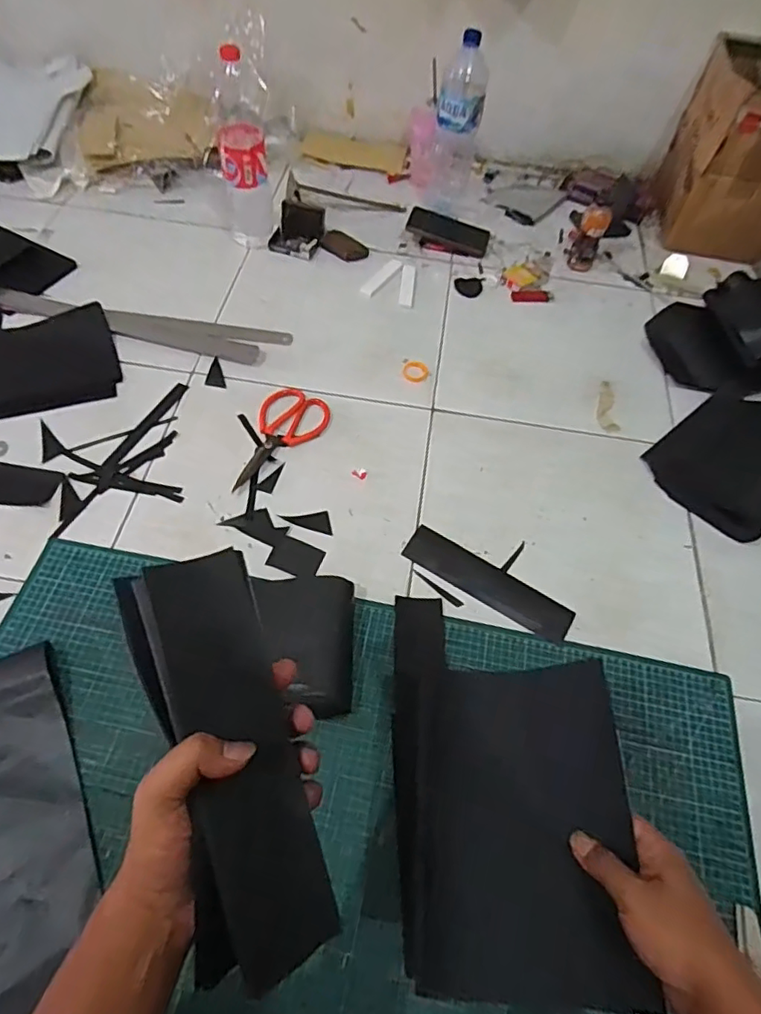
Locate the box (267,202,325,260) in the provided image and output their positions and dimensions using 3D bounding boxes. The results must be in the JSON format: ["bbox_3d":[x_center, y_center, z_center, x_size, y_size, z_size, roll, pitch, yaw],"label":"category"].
[{"bbox_3d":[-0.164,-0.550,1.136,0.092,0.050,0.096,15,58,5],"label":"box"}]

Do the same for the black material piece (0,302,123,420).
[{"bbox_3d":[-0.562,-0.235,0.935,0.249,0.026,0.202,-14,60,-13],"label":"black material piece"}]

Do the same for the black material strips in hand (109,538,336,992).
[{"bbox_3d":[-0.092,0.141,0.342,0.079,0.026,0.235,-17,69,-14],"label":"black material strips in hand"}]

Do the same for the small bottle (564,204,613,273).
[{"bbox_3d":[0.404,-0.527,1.124,0.064,0.119,0.046,23,59,10],"label":"small bottle"}]

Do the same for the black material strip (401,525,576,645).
[{"bbox_3d":[0.144,0.102,0.775,0.235,0.007,0.062,31,55,15],"label":"black material strip"}]

